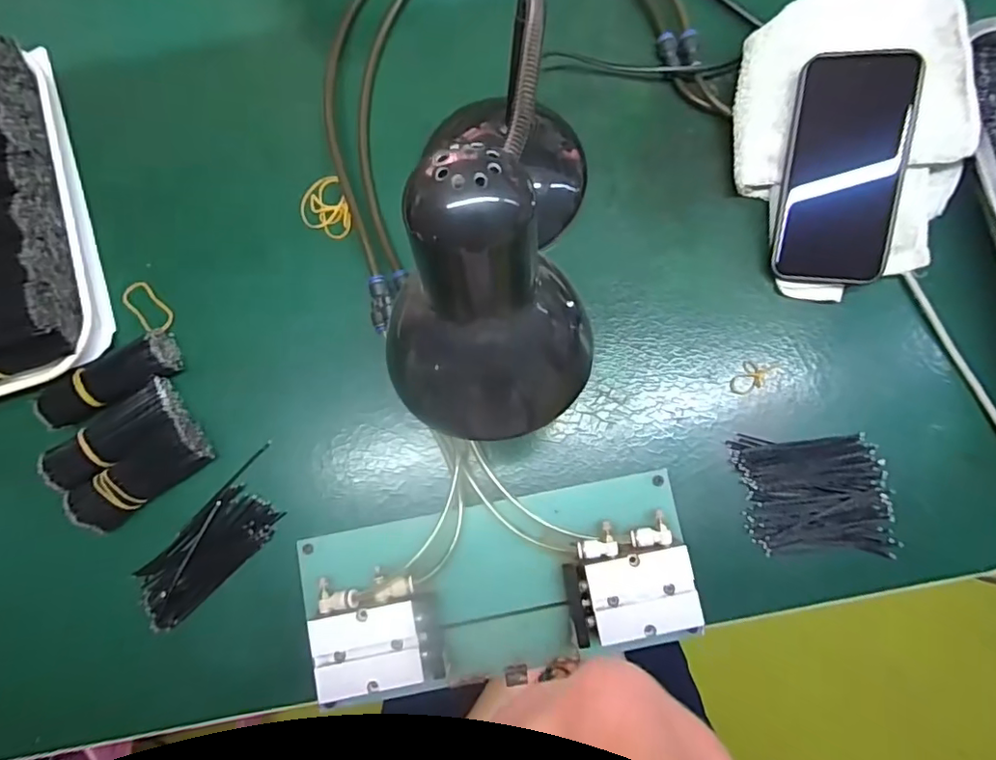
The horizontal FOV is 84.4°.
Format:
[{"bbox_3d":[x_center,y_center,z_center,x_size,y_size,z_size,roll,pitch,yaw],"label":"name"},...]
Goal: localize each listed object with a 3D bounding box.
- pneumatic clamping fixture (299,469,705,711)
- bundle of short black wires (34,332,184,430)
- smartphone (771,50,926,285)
[{"bbox_3d":[0.001,0.150,0.399,0.276,0.044,0.116,-11,82,2],"label":"pneumatic clamping fixture"},{"bbox_3d":[-0.303,0.001,0.434,0.104,0.035,0.040,-29,82,-1],"label":"bundle of short black wires"},{"bbox_3d":[0.261,-0.157,0.416,0.078,0.012,0.161,7,102,17],"label":"smartphone"}]

